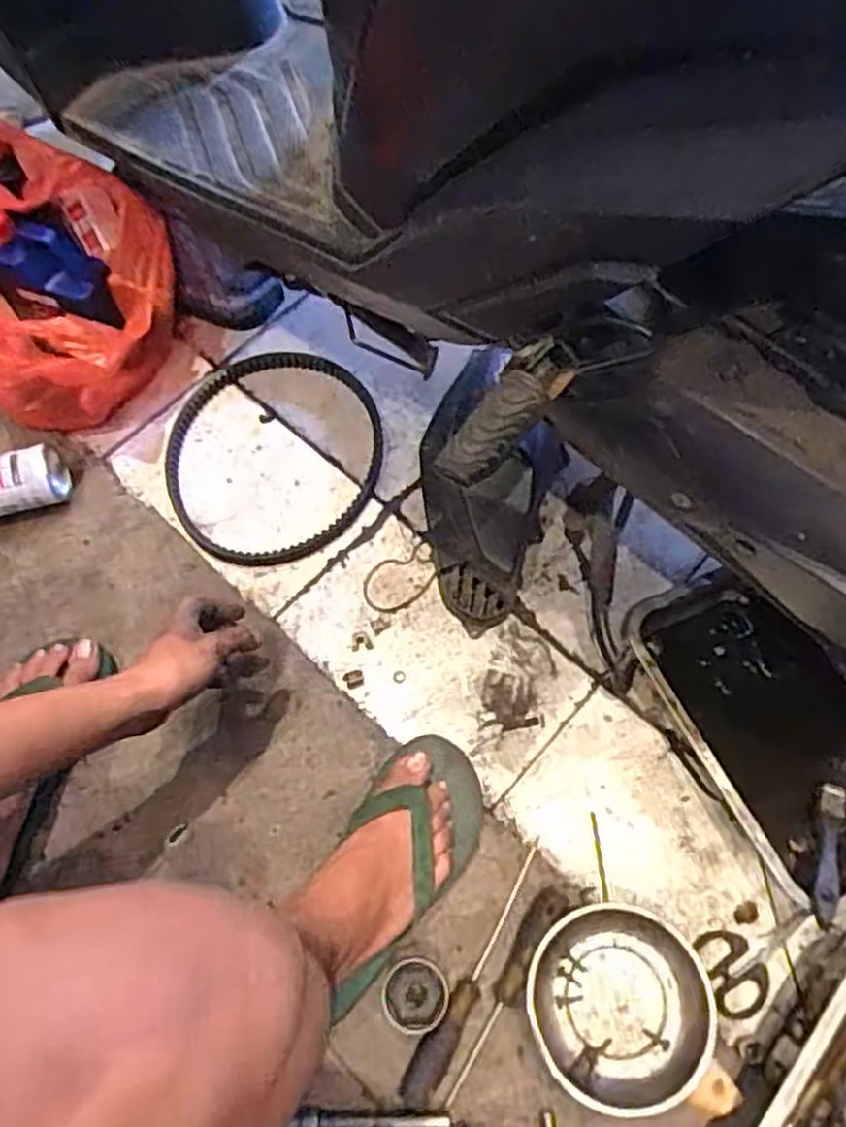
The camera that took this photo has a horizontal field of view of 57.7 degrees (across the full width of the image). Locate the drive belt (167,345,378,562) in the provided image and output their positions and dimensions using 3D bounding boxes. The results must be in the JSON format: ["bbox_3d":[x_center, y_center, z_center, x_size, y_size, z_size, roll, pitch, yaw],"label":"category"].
[{"bbox_3d":[-0.174,-0.132,0.898,0.249,0.017,0.285,-6,69,-1],"label":"drive belt"}]

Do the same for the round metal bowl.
[{"bbox_3d":[0.162,0.360,0.631,0.145,0.032,0.141,-1,70,2],"label":"round metal bowl"}]

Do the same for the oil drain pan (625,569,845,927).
[{"bbox_3d":[0.349,0.146,0.733,0.208,0.067,0.305,-26,71,-8],"label":"oil drain pan"}]

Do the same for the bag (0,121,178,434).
[{"bbox_3d":[-0.409,-0.300,0.857,0.238,0.240,0.235,5,70,4],"label":"bag"}]

